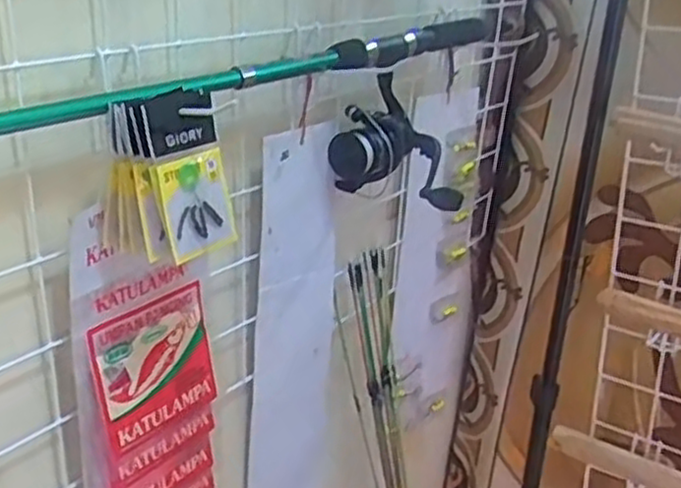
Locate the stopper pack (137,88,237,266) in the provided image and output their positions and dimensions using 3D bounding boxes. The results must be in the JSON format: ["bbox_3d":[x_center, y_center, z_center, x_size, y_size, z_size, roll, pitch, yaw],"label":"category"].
[{"bbox_3d":[-0.090,-0.042,0.455,0.011,0.098,0.048,7,23,44],"label":"stopper pack"}]

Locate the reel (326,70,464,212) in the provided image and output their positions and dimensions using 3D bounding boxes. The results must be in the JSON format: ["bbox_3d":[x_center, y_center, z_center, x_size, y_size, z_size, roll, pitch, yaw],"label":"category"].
[{"bbox_3d":[0.050,-0.091,0.653,0.111,0.091,0.070,6,24,8],"label":"reel"}]

